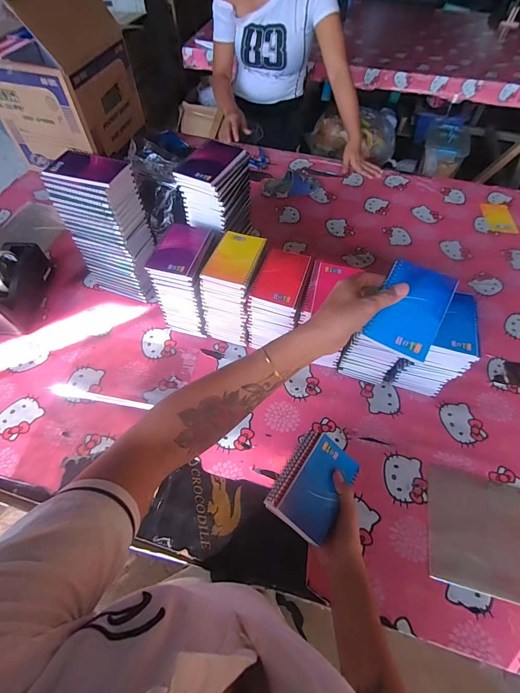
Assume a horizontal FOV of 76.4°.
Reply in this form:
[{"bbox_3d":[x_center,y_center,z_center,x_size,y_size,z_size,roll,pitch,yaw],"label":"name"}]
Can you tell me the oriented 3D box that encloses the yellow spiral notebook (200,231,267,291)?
[{"bbox_3d":[-0.045,-0.164,0.613,0.085,0.011,0.127,15,58,8],"label":"yellow spiral notebook"}]

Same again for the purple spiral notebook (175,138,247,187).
[{"bbox_3d":[-0.092,-0.344,0.611,0.085,0.011,0.121,21,59,12],"label":"purple spiral notebook"}]

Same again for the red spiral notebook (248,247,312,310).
[{"bbox_3d":[0.038,-0.127,0.597,0.083,0.015,0.117,15,58,8],"label":"red spiral notebook"}]

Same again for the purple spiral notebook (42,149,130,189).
[{"bbox_3d":[-0.303,-0.316,0.587,0.133,0.017,0.084,15,61,13],"label":"purple spiral notebook"}]

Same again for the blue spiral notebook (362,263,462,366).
[{"bbox_3d":[0.193,-0.050,0.421,0.080,0.005,0.129,26,72,13],"label":"blue spiral notebook"}]

